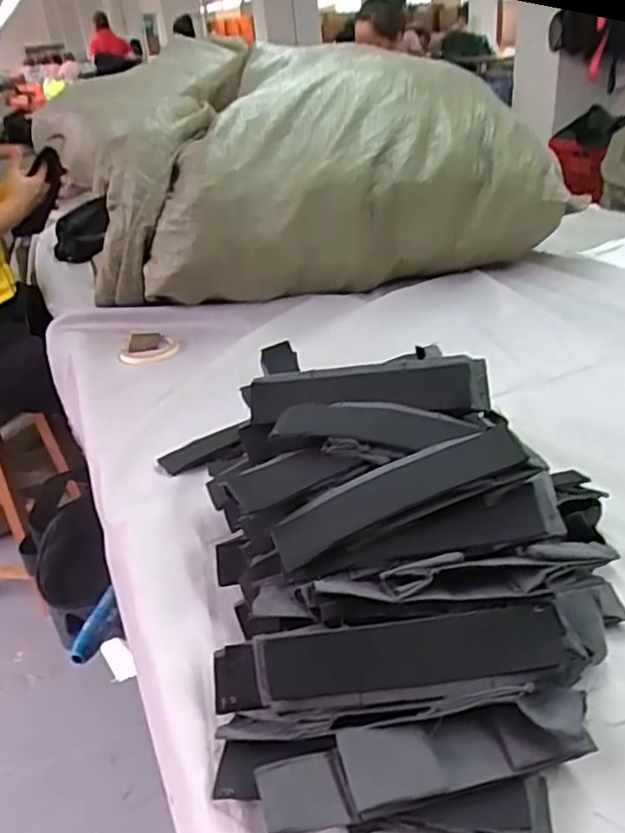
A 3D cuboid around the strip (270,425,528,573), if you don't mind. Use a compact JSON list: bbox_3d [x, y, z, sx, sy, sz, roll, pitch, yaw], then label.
[{"bbox_3d":[0.057,0.056,0.471,0.184,0.018,0.044,-25,30,5],"label":"strip"}]

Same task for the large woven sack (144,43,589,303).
[{"bbox_3d":[0.043,-0.423,1.194,0.714,0.345,0.398,-15,31,-16],"label":"large woven sack"}]

